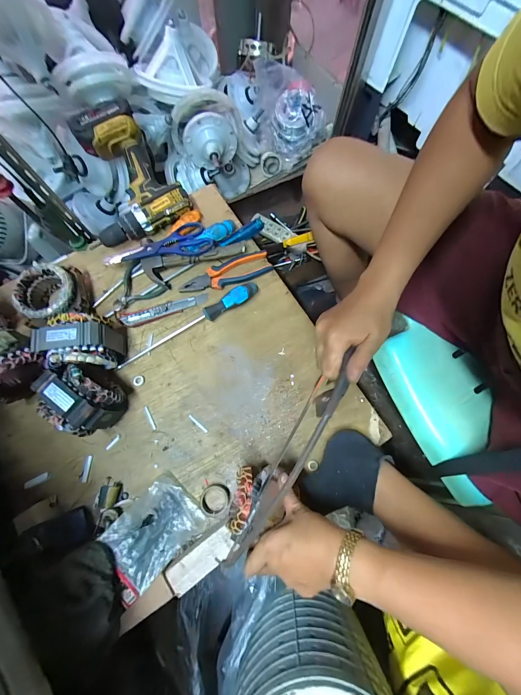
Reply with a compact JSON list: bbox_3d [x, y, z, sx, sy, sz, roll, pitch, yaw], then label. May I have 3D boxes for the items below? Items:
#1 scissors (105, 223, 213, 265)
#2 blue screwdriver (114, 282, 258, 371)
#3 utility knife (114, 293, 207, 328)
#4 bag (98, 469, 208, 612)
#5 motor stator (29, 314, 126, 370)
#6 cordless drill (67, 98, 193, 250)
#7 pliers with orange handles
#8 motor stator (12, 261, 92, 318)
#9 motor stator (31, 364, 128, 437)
[{"bbox_3d":[-0.194,-0.188,0.532,0.195,0.014,0.078,-25,72,-12],"label":"scissors"},{"bbox_3d":[-0.135,-0.044,0.513,0.298,0.033,0.035,-31,79,-8],"label":"blue screwdriver"},{"bbox_3d":[-0.189,-0.072,0.533,0.174,0.015,0.035,-15,77,-4],"label":"utility knife"},{"bbox_3d":[-0.166,0.280,0.424,0.136,0.016,0.104,-36,76,-31],"label":"bag"},{"bbox_3d":[-0.299,-0.003,0.468,0.104,0.108,0.083,-6,76,-2],"label":"motor stator"},{"bbox_3d":[-0.276,-0.318,0.531,0.197,0.066,0.217,-36,108,-5],"label":"cordless drill"},{"bbox_3d":[-0.069,-0.147,0.550,0.184,0.015,0.052,-20,77,-6],"label":"pliers with orange handles"},{"bbox_3d":[-0.380,-0.097,0.509,0.097,0.068,0.099,0,76,-1],"label":"motor stator"},{"bbox_3d":[-0.282,0.082,0.446,0.080,0.110,0.103,-43,80,-10],"label":"motor stator"}]

